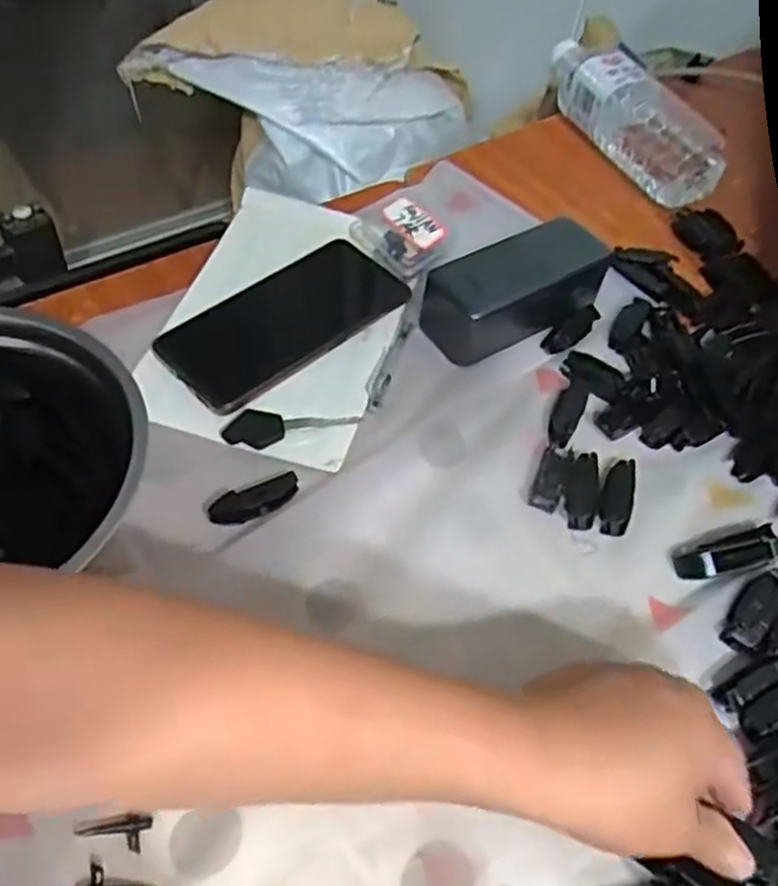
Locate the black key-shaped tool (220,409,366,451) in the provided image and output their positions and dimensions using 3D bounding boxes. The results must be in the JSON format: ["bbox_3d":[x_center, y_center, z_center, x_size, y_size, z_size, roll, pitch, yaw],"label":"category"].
[{"bbox_3d":[-0.059,-0.009,0.461,0.081,0.006,0.024,1,53,-4],"label":"black key-shaped tool"}]

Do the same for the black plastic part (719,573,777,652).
[{"bbox_3d":[0.197,0.091,0.406,0.020,0.010,0.045,34,73,22],"label":"black plastic part"}]

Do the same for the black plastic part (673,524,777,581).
[{"bbox_3d":[0.194,0.064,0.429,0.056,0.018,0.021,-10,54,-12],"label":"black plastic part"}]

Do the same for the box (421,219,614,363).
[{"bbox_3d":[0.089,-0.107,0.528,0.129,0.045,0.059,-24,59,-21],"label":"box"}]

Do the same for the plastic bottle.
[{"bbox_3d":[0.210,-0.287,0.654,0.054,0.067,0.197,-25,59,-22],"label":"plastic bottle"}]

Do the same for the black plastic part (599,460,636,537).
[{"bbox_3d":[0.137,0.032,0.454,0.019,0.011,0.050,16,53,7],"label":"black plastic part"}]

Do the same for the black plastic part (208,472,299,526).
[{"bbox_3d":[-0.077,0.032,0.430,0.052,0.011,0.016,-19,57,-18],"label":"black plastic part"}]

